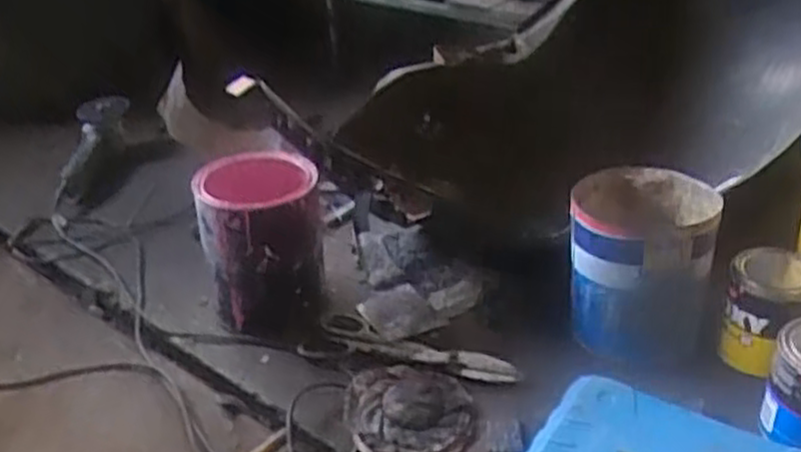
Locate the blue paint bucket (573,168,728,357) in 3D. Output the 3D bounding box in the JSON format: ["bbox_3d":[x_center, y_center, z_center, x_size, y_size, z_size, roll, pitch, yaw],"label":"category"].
[{"bbox_3d":[0.299,0.046,0.970,0.164,0.182,0.163,-3,32,2],"label":"blue paint bucket"}]

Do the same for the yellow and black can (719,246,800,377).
[{"bbox_3d":[0.444,0.100,0.932,0.096,0.115,0.105,15,36,27],"label":"yellow and black can"}]

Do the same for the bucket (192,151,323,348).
[{"bbox_3d":[-0.184,0.025,1.042,0.165,0.200,0.157,-3,32,2],"label":"bucket"}]

